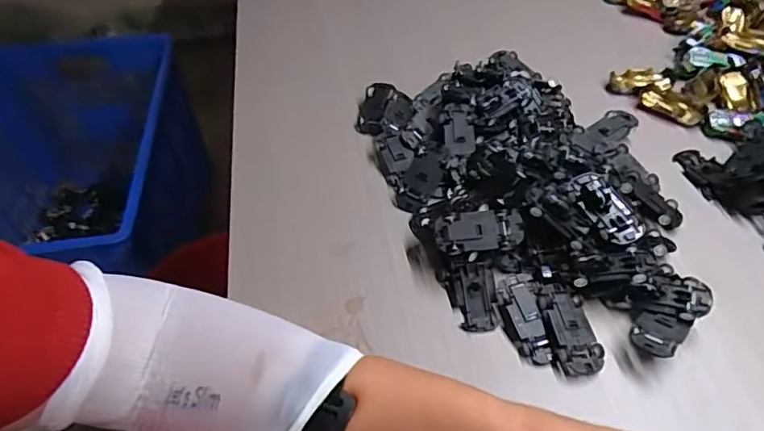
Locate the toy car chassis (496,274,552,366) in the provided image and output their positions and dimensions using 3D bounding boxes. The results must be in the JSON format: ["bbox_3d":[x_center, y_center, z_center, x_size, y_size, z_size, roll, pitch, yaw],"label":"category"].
[{"bbox_3d":[0.102,0.076,0.390,0.026,0.010,0.066,-10,61,-6],"label":"toy car chassis"}]

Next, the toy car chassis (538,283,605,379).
[{"bbox_3d":[0.133,0.080,0.380,0.033,0.018,0.063,-8,49,-4],"label":"toy car chassis"}]

